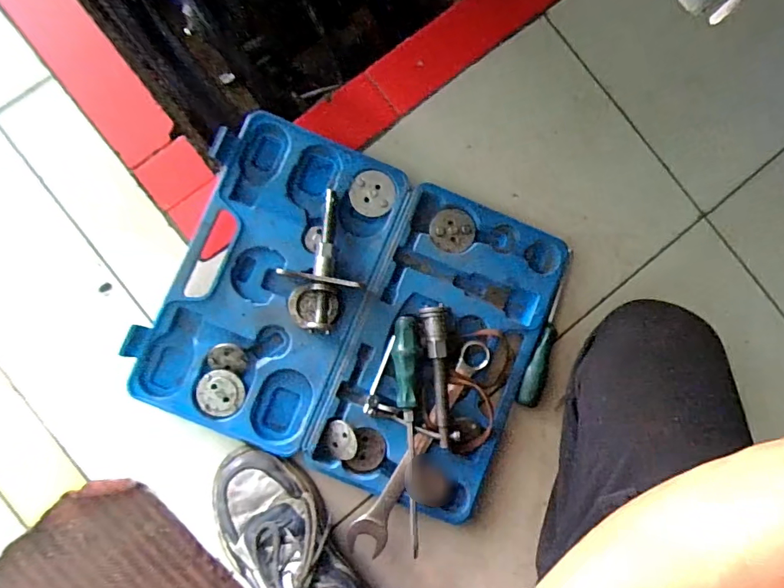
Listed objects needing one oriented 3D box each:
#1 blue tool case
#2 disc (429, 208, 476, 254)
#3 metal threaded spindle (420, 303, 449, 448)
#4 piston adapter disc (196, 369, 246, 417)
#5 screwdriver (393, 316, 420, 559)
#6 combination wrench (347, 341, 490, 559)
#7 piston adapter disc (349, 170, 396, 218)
[{"bbox_3d":[-0.036,0.024,0.526,0.415,0.042,0.344,22,82,-3],"label":"blue tool case"},{"bbox_3d":[0.071,-0.073,0.541,0.052,0.004,0.051,0,86,-5],"label":"disc"},{"bbox_3d":[0.055,0.088,0.508,0.026,0.026,0.149,-8,86,-5],"label":"metal threaded spindle"},{"bbox_3d":[-0.185,0.108,0.506,0.048,0.009,0.048,0,86,-5],"label":"piston adapter disc"},{"bbox_3d":[0.020,0.150,0.501,0.027,0.023,0.249,-3,86,-5],"label":"screwdriver"},{"bbox_3d":[0.033,0.164,0.504,0.039,0.018,0.253,32,84,-2],"label":"combination wrench"},{"bbox_3d":[-0.023,-0.116,0.537,0.051,0.004,0.052,0,85,-5],"label":"piston adapter disc"}]

